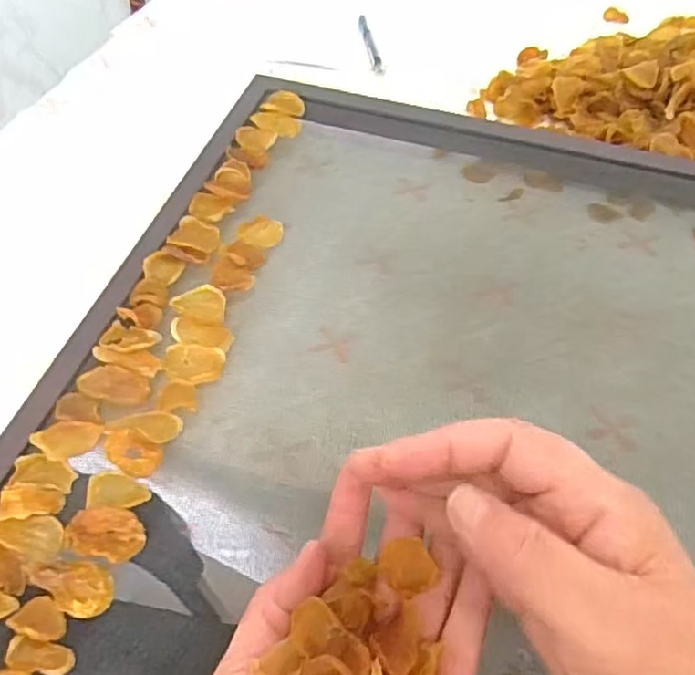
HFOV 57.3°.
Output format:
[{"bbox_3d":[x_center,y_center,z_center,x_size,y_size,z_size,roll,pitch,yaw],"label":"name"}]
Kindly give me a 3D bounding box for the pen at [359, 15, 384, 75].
[{"bbox_3d":[0.024,-0.298,0.645,0.011,0.005,0.111,-6,52,-4],"label":"pen"}]

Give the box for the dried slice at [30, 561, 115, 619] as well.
[{"bbox_3d":[-0.130,0.117,0.304,0.039,0.006,0.023,22,55,17],"label":"dried slice"}]

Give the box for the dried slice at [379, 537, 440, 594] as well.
[{"bbox_3d":[0.025,0.093,0.257,0.020,0.008,0.020,-19,54,-13],"label":"dried slice"}]

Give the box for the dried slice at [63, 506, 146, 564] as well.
[{"bbox_3d":[-0.121,0.098,0.318,0.038,0.010,0.025,14,53,11],"label":"dried slice"}]

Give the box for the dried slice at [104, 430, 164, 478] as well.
[{"bbox_3d":[-0.114,0.061,0.339,0.031,0.005,0.021,28,66,2],"label":"dried slice"}]

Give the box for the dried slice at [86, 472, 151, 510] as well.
[{"bbox_3d":[-0.119,0.080,0.332,0.031,0.006,0.021,1,52,1],"label":"dried slice"}]

